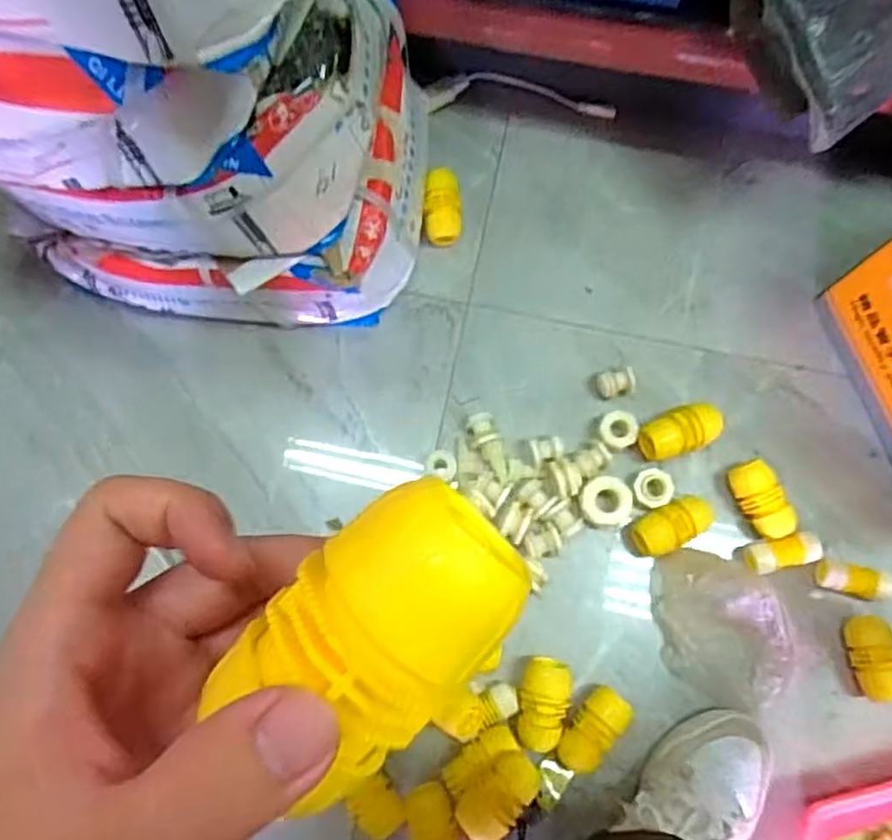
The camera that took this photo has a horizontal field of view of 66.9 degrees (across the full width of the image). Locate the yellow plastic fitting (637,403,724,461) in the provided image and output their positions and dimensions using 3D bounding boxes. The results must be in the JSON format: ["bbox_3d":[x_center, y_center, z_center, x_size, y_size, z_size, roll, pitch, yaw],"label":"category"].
[{"bbox_3d":[0.247,0.014,0.718,0.089,0.043,0.051,-20,77,-4],"label":"yellow plastic fitting"}]

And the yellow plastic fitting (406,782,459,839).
[{"bbox_3d":[-0.009,0.393,0.640,0.041,0.030,0.096,-17,77,-3],"label":"yellow plastic fitting"}]

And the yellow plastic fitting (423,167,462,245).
[{"bbox_3d":[-0.003,-0.245,0.778,0.043,0.042,0.086,1,79,1],"label":"yellow plastic fitting"}]

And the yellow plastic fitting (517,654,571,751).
[{"bbox_3d":[0.096,0.280,0.669,0.052,0.037,0.085,1,76,1],"label":"yellow plastic fitting"}]

